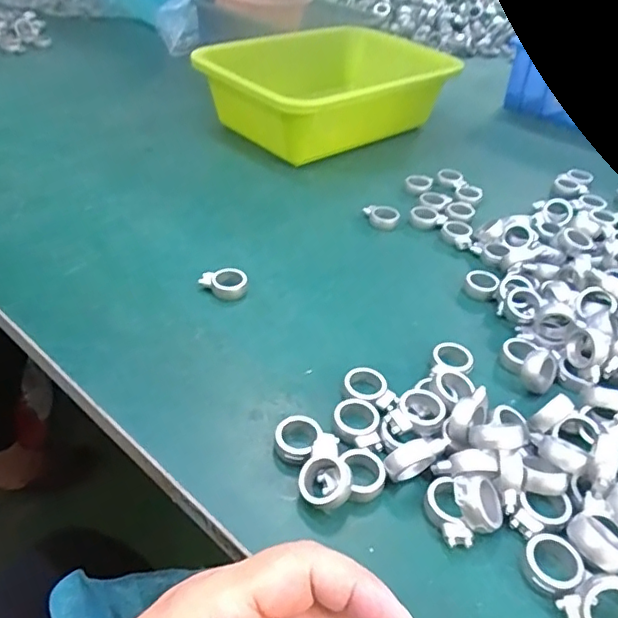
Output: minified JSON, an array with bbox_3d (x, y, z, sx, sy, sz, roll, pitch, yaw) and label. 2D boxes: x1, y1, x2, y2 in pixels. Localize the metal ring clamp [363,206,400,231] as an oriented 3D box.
[{"bbox_3d":[0.064,-0.082,0.497,0.032,0.012,0.024,9,40,7],"label":"metal ring clamp"}]

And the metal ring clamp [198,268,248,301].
[{"bbox_3d":[-0.062,-0.017,0.404,0.033,0.012,0.025,-3,40,-9],"label":"metal ring clamp"}]

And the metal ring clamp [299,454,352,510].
[{"bbox_3d":[0.008,0.087,0.278,0.024,0.016,0.026,2,39,-2],"label":"metal ring clamp"}]

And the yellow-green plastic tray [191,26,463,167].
[{"bbox_3d":[0.030,-0.253,0.648,0.279,0.084,0.198,-27,48,-32],"label":"yellow-green plastic tray"}]

